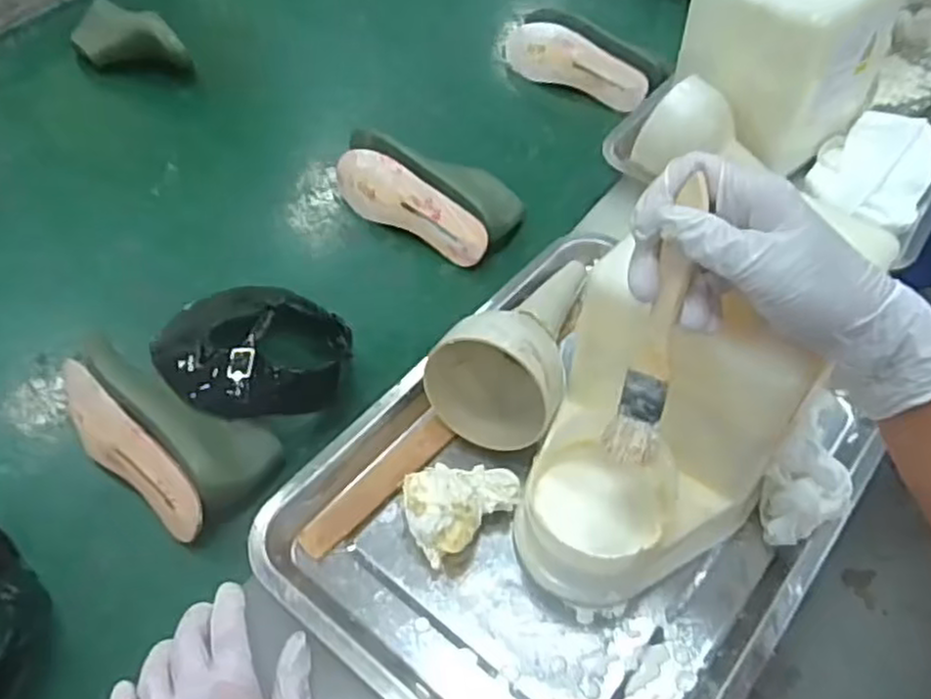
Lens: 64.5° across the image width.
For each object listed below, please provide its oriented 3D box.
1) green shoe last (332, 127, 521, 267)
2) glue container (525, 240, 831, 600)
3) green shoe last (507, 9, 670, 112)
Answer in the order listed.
[{"bbox_3d":[-0.040,-0.163,0.741,0.199,0.059,0.097,29,57,22],"label":"green shoe last"},{"bbox_3d":[0.104,0.061,0.421,0.124,0.165,0.128,27,56,21],"label":"glue container"},{"bbox_3d":[0.140,-0.344,0.890,0.200,0.067,0.061,35,59,26],"label":"green shoe last"}]

